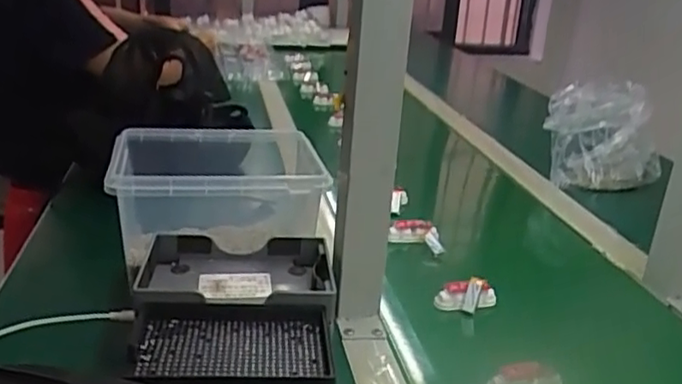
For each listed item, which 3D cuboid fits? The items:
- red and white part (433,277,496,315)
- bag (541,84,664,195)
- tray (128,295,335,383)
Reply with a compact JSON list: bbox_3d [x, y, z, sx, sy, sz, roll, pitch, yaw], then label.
[{"bbox_3d":[0.124,0.098,0.630,0.061,0.036,0.018,0,21,-12],"label":"red and white part"},{"bbox_3d":[0.393,-0.079,0.980,0.157,0.152,0.079,1,21,-9],"label":"bag"},{"bbox_3d":[-0.080,0.113,0.453,0.146,0.025,0.101,4,21,-2],"label":"tray"}]

